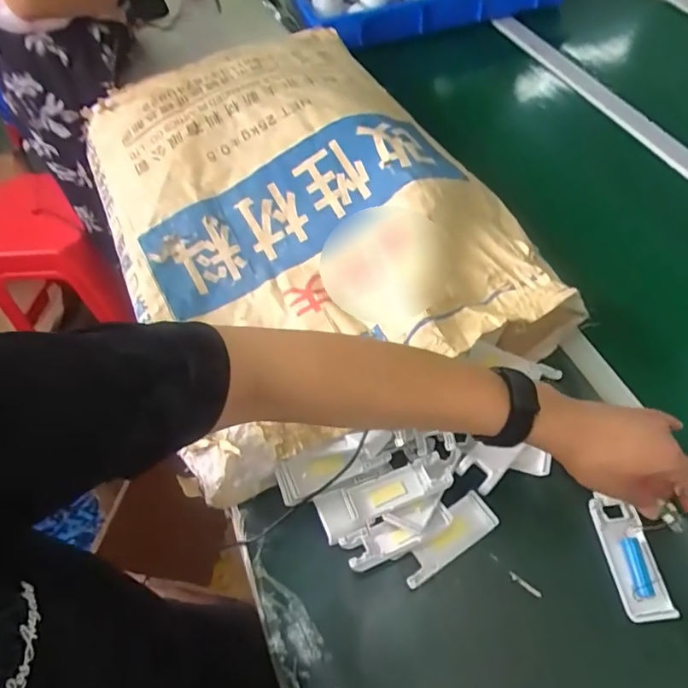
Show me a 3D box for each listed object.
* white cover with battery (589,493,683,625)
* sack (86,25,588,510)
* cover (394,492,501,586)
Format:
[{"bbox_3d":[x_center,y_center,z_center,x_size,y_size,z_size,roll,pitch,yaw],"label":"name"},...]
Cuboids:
[{"bbox_3d":[0.258,0.191,0.467,0.043,0.010,0.102,-7,55,0],"label":"white cover with battery"},{"bbox_3d":[-0.079,-0.195,0.688,0.432,0.110,0.663,-24,57,-12],"label":"sack"},{"bbox_3d":[0.096,0.183,0.490,0.102,0.013,0.037,-32,59,-17],"label":"cover"}]

